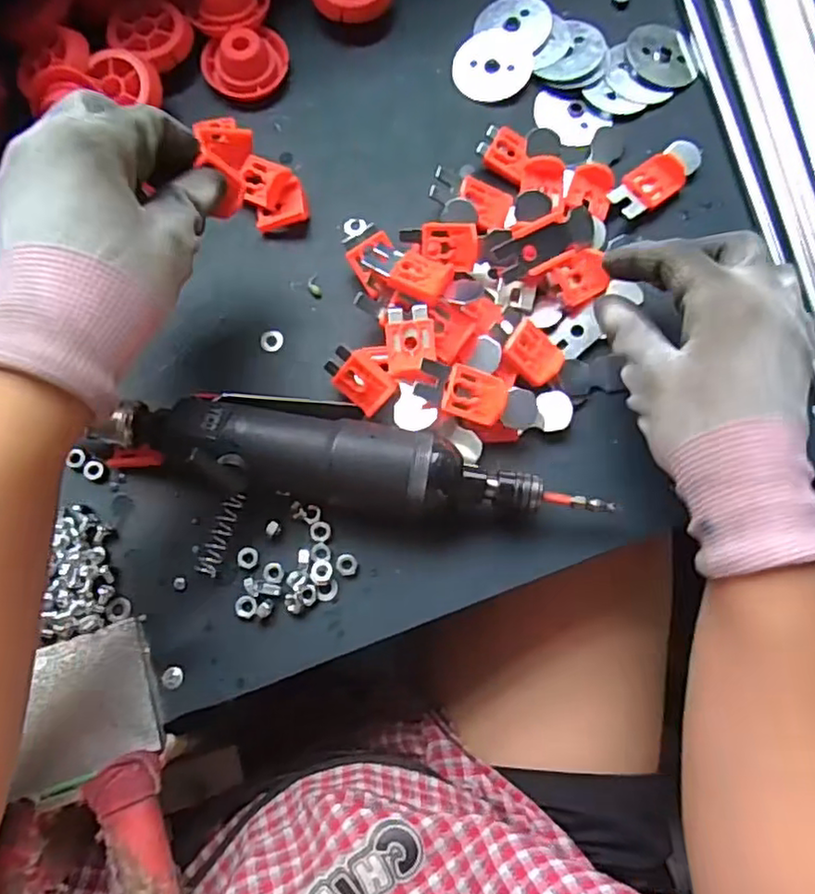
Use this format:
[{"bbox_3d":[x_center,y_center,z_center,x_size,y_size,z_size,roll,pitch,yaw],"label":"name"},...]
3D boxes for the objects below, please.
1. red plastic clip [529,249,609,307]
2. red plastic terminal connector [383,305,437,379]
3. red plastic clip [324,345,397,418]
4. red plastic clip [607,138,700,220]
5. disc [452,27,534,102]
[{"bbox_3d":[0.089,-0.091,0.340,0.039,0.004,0.027,-26,102,-8],"label":"red plastic clip"},{"bbox_3d":[0.002,-0.054,0.320,0.024,0.006,0.037,-6,76,0],"label":"red plastic terminal connector"},{"bbox_3d":[-0.025,-0.034,0.322,0.034,0.014,0.025,42,124,-8],"label":"red plastic clip"},{"bbox_3d":[0.141,-0.151,0.360,0.061,0.010,0.025,-36,78,-8],"label":"red plastic clip"},{"bbox_3d":[0.051,-0.230,0.379,0.046,0.005,0.046,0,76,1],"label":"disc"}]

